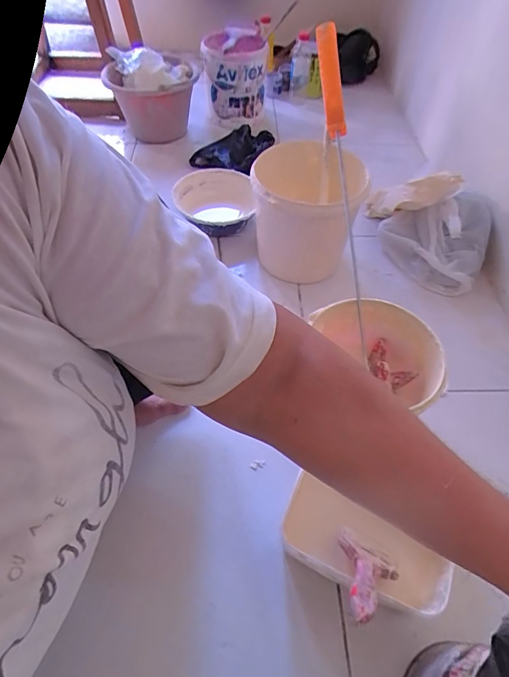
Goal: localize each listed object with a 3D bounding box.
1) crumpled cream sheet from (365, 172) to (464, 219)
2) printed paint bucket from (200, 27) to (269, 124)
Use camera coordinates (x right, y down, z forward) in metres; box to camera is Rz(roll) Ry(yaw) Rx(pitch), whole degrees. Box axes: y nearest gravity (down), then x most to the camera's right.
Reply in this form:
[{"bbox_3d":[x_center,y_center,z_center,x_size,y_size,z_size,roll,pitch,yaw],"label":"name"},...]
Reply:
[{"bbox_3d":[0.308,-0.289,0.845,0.046,0.055,0.250,-26,15,-19],"label":"crumpled cream sheet"},{"bbox_3d":[-0.051,-0.704,1.103,0.167,0.177,0.175,0,52,-1],"label":"printed paint bucket"}]

